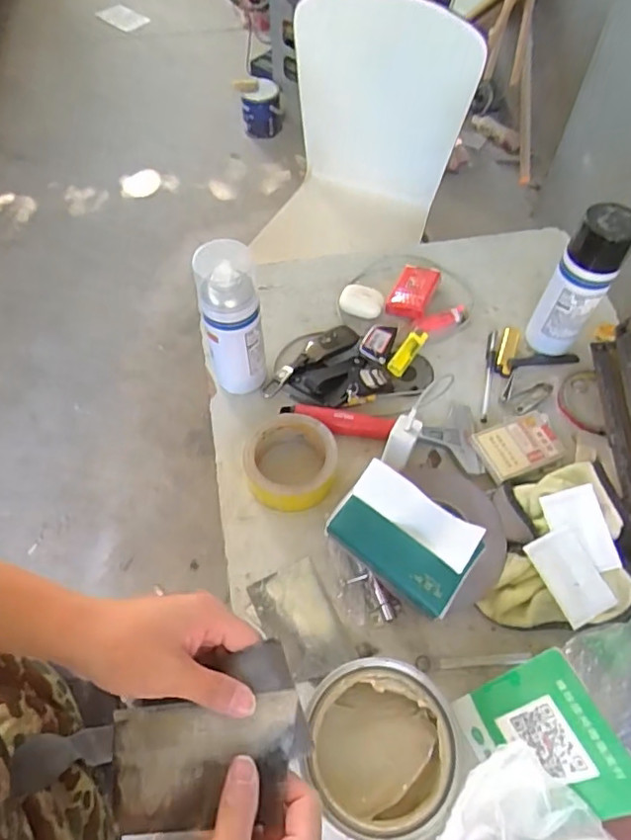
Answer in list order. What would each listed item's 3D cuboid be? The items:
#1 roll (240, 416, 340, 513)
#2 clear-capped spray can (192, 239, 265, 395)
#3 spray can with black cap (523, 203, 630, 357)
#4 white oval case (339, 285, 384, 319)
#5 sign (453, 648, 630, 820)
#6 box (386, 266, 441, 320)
[{"bbox_3d":[-0.028,0.048,0.652,0.102,0.047,0.097,0,59,-1],"label":"roll"},{"bbox_3d":[-0.095,-0.110,0.662,0.066,0.193,0.061,-4,59,-4],"label":"clear-capped spray can"},{"bbox_3d":[0.321,-0.164,0.702,0.063,0.193,0.065,0,59,-1],"label":"spray can with black cap"},{"bbox_3d":[0.065,-0.166,0.803,0.060,0.016,0.048,15,60,8],"label":"white oval case"},{"bbox_3d":[0.183,0.265,0.468,0.008,0.147,0.112,-9,59,-35],"label":"sign"},{"bbox_3d":[0.138,-0.182,0.811,0.056,0.028,0.088,20,61,11],"label":"box"}]

